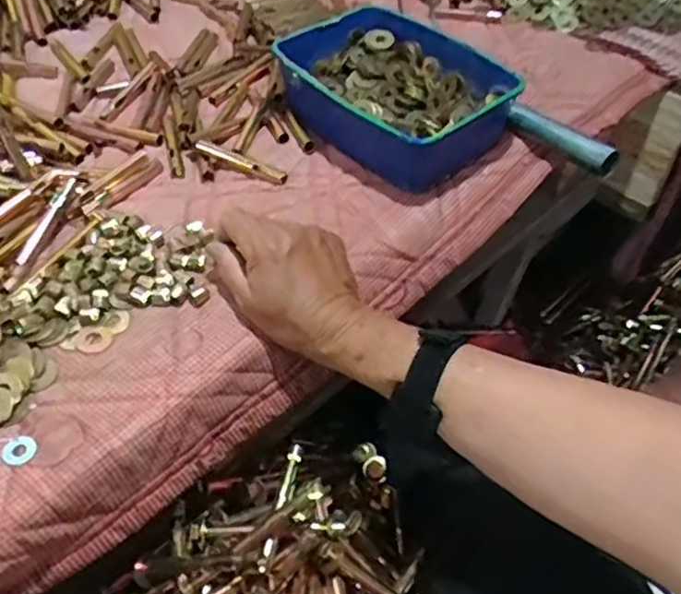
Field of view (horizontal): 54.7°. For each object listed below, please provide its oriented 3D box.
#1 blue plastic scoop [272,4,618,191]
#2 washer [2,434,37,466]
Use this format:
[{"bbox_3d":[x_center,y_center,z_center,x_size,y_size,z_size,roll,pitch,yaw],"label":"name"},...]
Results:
[{"bbox_3d":[0.074,-0.163,0.588,0.148,0.065,0.301,-35,59,-26],"label":"blue plastic scoop"},{"bbox_3d":[-0.200,0.095,0.409,0.020,0.004,0.019,0,50,-1],"label":"washer"}]

